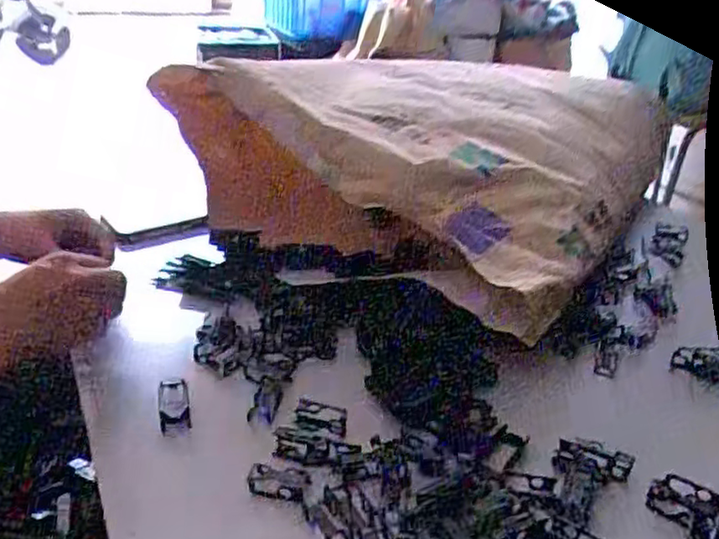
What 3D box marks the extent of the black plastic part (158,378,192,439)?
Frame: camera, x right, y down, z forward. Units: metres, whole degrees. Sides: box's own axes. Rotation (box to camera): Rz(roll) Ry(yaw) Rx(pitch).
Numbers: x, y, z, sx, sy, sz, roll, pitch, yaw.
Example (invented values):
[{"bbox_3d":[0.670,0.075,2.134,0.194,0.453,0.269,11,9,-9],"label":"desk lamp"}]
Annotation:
[{"bbox_3d":[-0.139,0.103,0.498,0.022,0.012,0.054,-5,28,-16],"label":"black plastic part"}]

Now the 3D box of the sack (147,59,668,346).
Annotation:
[{"bbox_3d":[0.095,-0.152,0.838,0.468,0.174,0.515,19,31,27],"label":"sack"}]

